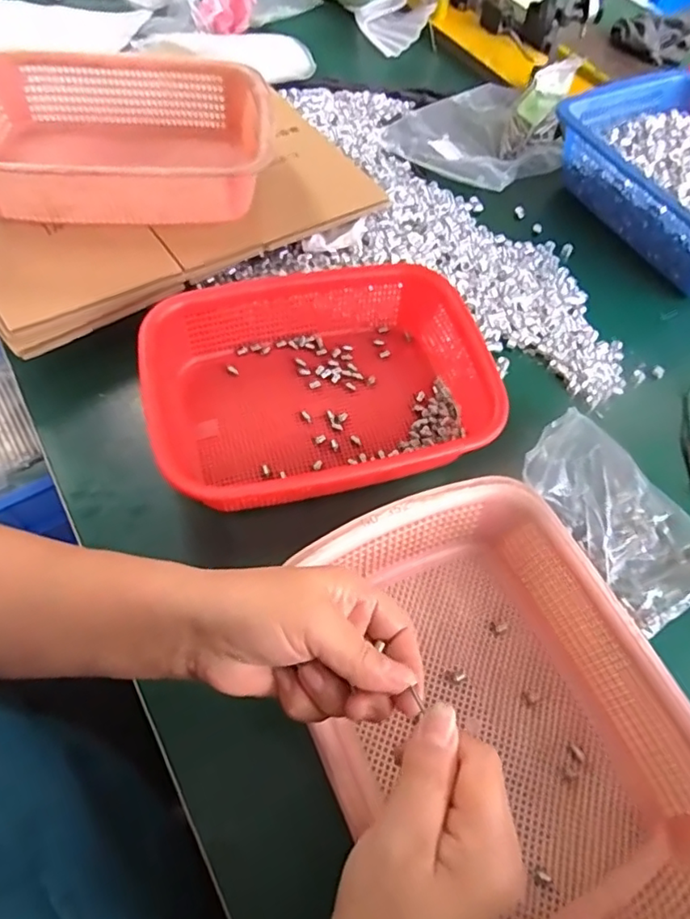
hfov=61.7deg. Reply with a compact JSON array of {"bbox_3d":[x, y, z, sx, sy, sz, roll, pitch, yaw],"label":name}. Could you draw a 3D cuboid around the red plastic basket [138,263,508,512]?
[{"bbox_3d":[-0.010,-0.072,0.523,0.316,0.073,0.223,-11,60,-11],"label":"red plastic basket"}]

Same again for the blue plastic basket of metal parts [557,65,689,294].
[{"bbox_3d":[0.444,-0.342,0.710,0.249,0.087,0.307,-23,63,-18],"label":"blue plastic basket of metal parts"}]

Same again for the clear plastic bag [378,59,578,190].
[{"bbox_3d":[0.186,-0.455,0.759,0.185,0.086,0.232,41,64,19],"label":"clear plastic bag"}]

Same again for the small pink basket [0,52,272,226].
[{"bbox_3d":[-0.236,-0.324,0.589,0.309,0.083,0.218,-7,59,-9],"label":"small pink basket"}]

